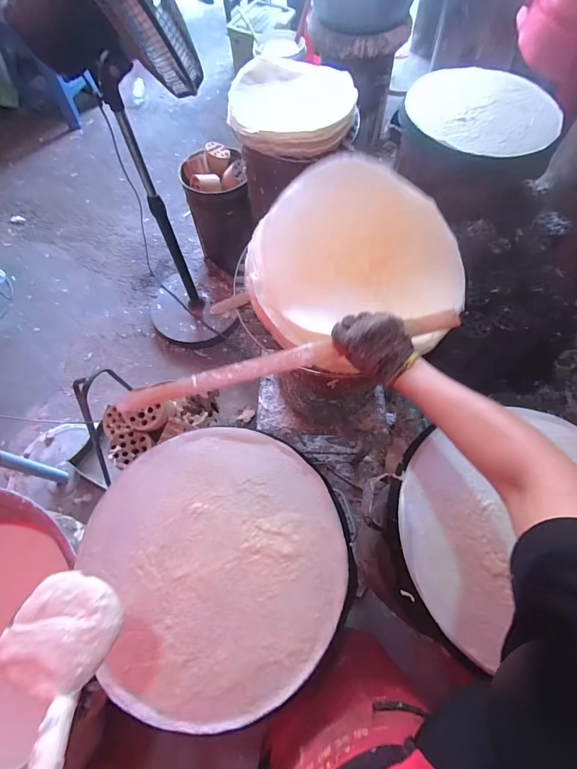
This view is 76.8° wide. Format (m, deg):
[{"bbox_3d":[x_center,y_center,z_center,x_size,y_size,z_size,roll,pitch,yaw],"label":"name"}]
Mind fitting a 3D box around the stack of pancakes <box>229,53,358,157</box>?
[{"bbox_3d":[0.010,-0.856,1.115,0.373,0.074,0.380,-10,66,-2],"label":"stack of pancakes"}]

